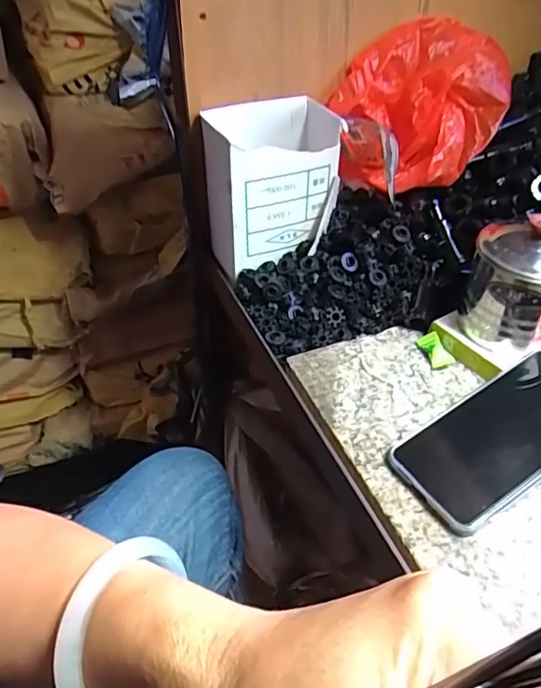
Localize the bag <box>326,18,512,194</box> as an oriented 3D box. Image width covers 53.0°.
[{"bbox_3d":[0.158,-0.232,0.545,0.172,0.124,0.122,-13,43,-14],"label":"bag"}]

